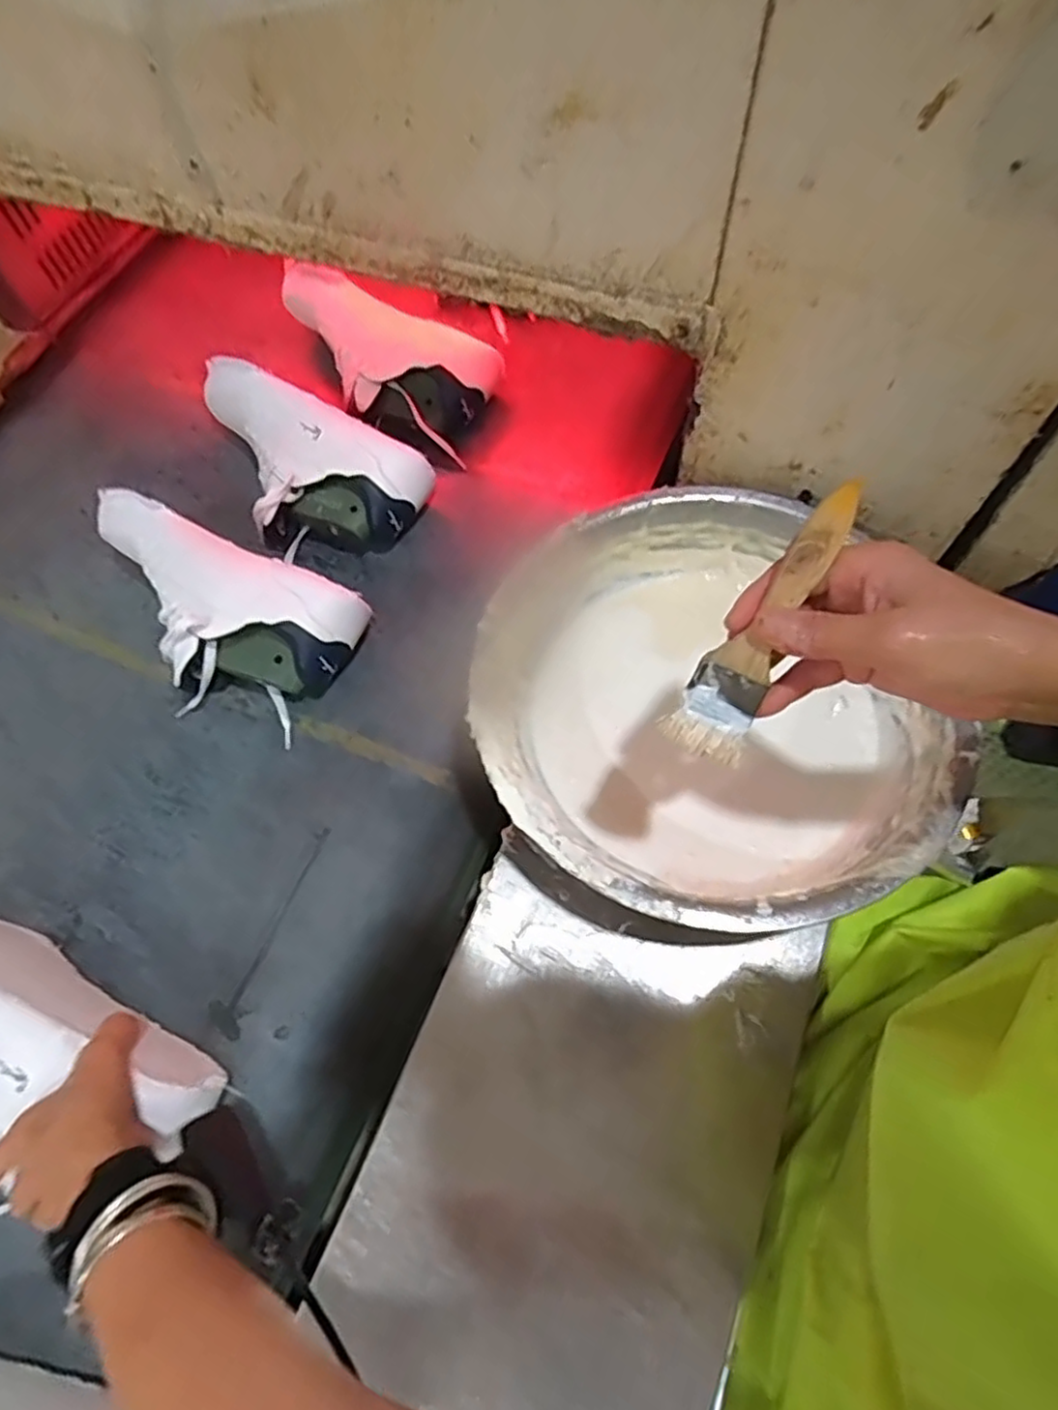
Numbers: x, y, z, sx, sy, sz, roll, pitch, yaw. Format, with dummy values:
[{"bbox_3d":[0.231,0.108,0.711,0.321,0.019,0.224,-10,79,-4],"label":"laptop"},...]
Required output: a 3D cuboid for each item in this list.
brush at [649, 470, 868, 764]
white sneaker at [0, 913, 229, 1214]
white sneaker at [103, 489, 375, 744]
[{"bbox_3d":[0.115,-0.037,0.330,0.037,0.012,0.138,34,105,17],"label":"brush"},{"bbox_3d":[-0.360,0.252,0.467,0.286,0.092,0.148,25,67,13],"label":"white sneaker"},{"bbox_3d":[-0.288,-0.080,0.622,0.267,0.089,0.134,22,67,12],"label":"white sneaker"}]

